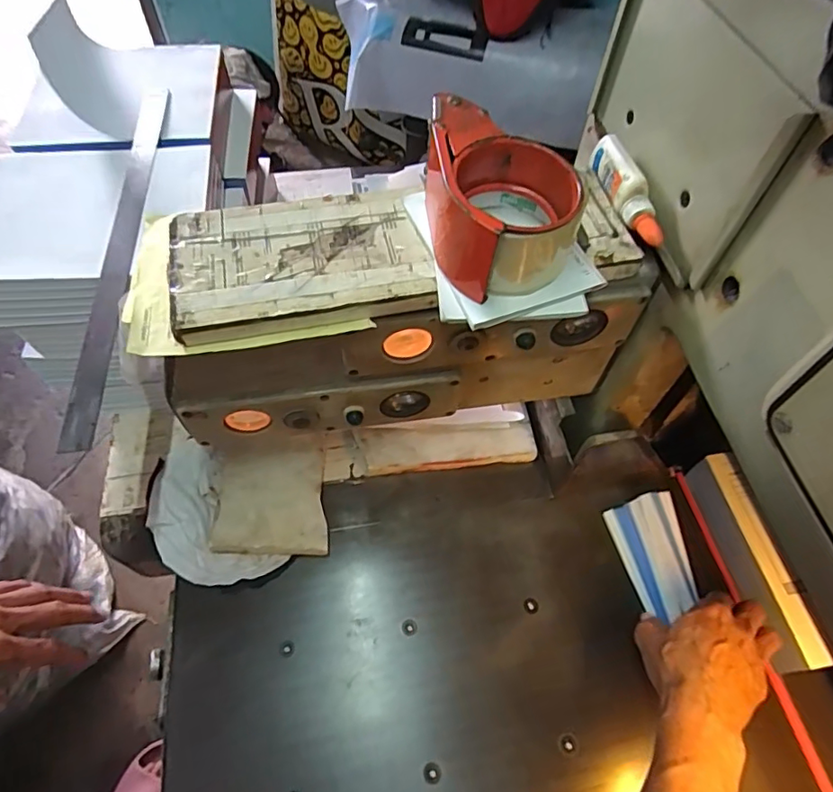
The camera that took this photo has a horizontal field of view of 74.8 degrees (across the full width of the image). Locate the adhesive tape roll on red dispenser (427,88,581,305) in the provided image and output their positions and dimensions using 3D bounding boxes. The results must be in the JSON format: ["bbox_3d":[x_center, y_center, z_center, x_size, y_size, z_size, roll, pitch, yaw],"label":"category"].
[{"bbox_3d":[0.054,-0.127,0.354,0.092,0.066,0.116,0,58,-2],"label":"adhesive tape roll on red dispenser"}]

